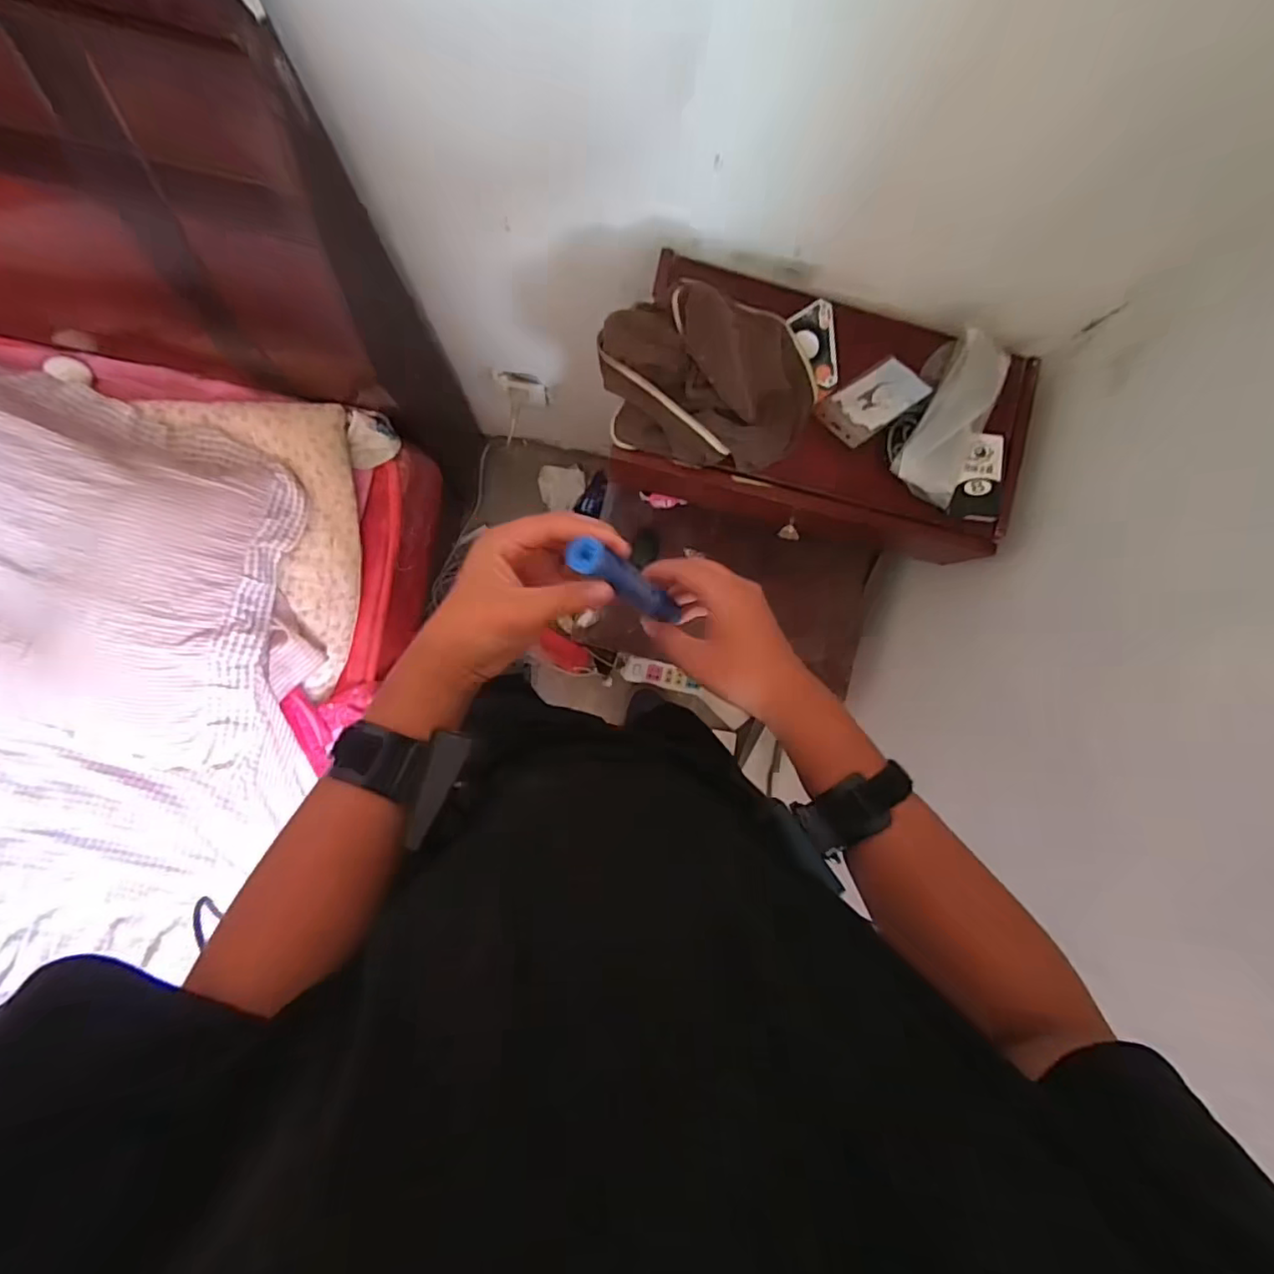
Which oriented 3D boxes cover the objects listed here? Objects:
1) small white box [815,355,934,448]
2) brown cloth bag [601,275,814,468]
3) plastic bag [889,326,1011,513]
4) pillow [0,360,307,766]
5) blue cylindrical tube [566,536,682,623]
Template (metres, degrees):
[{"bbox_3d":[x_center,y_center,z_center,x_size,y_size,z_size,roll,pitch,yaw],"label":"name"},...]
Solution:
[{"bbox_3d":[0.239,-0.244,0.619,0.109,0.009,0.066,-35,66,-6],"label":"small white box"},{"bbox_3d":[0.069,-0.241,0.581,0.201,0.073,0.149,-2,89,-5],"label":"brown cloth bag"},{"bbox_3d":[0.318,-0.222,0.602,0.071,0.024,0.174,25,87,-4],"label":"plastic bag"},{"bbox_3d":[-0.772,-0.111,0.756,0.653,0.092,0.432,19,87,-4],"label":"pillow"},{"bbox_3d":[-0.001,-0.032,0.405,0.018,0.132,0.022,21,86,31],"label":"blue cylindrical tube"}]

